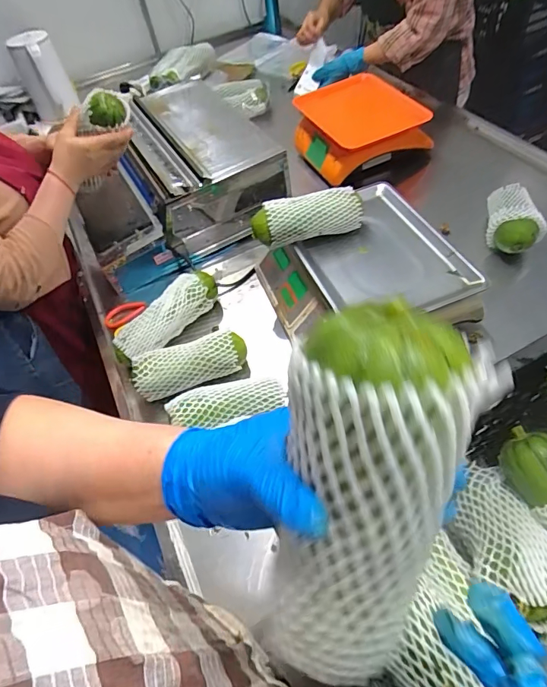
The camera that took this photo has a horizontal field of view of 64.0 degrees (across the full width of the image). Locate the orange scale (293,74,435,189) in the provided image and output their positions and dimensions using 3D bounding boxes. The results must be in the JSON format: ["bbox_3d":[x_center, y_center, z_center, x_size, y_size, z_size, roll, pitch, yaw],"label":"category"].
[{"bbox_3d":[0.218,-0.527,1.095,0.297,0.164,0.273,-23,53,-13],"label":"orange scale"}]

